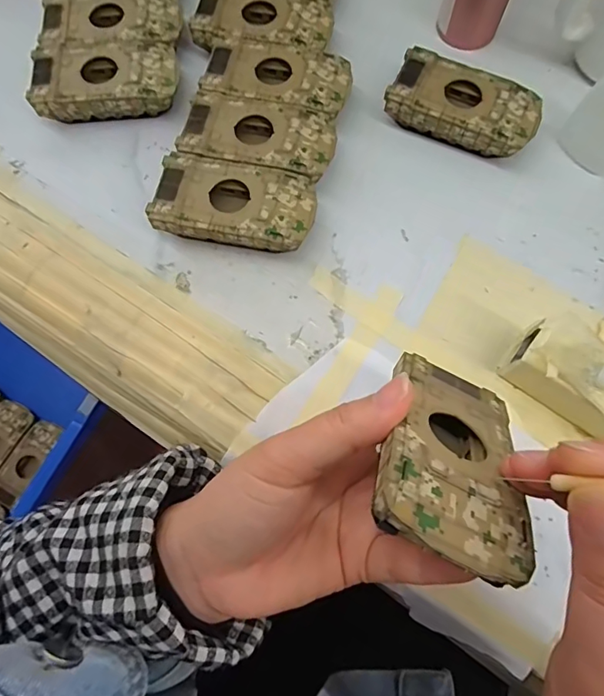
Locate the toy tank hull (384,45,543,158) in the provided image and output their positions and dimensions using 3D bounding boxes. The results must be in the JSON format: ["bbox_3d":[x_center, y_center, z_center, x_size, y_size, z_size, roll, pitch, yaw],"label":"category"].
[{"bbox_3d":[0.109,-0.162,0.317,0.095,0.025,0.050,23,73,7],"label":"toy tank hull"}]

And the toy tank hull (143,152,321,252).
[{"bbox_3d":[-0.041,-0.085,0.294,0.096,0.026,0.050,10,72,3],"label":"toy tank hull"}]

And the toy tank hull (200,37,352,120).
[{"bbox_3d":[-0.015,-0.182,0.321,0.094,0.019,0.051,13,72,4],"label":"toy tank hull"}]

